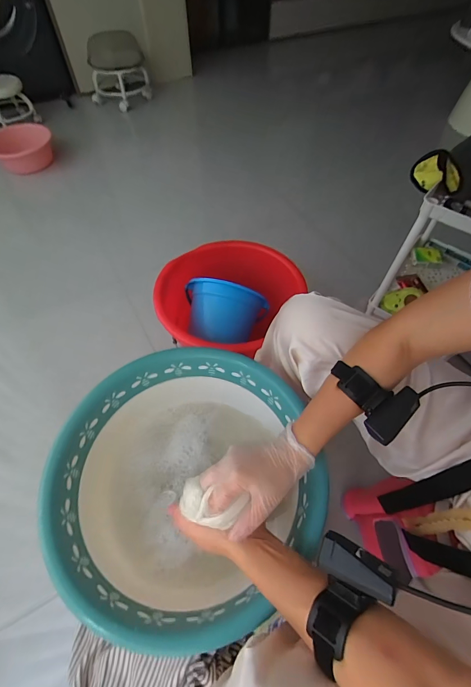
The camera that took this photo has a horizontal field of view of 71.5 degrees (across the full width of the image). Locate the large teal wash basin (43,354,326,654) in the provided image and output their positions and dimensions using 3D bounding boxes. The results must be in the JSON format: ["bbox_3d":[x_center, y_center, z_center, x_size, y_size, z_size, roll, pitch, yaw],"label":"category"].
[{"bbox_3d":[-0.068,0.197,0.487,0.345,0.127,0.359,0,57,0],"label":"large teal wash basin"}]

